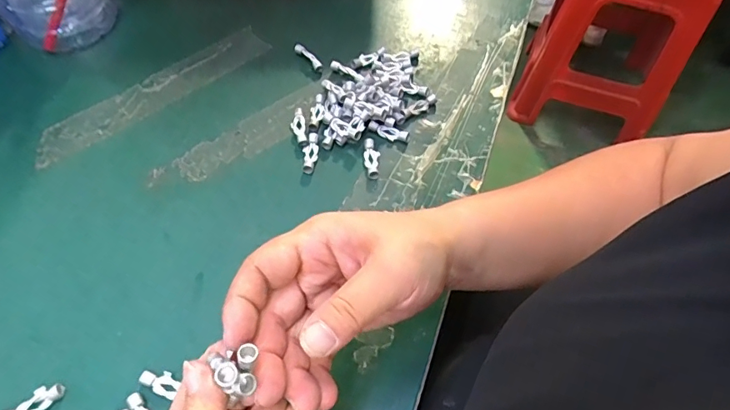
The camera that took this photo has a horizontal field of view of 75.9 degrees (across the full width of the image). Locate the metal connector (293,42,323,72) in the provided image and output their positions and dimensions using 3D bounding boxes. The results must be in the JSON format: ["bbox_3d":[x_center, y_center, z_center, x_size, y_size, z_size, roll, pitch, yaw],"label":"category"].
[{"bbox_3d":[-0.054,-0.143,0.453,0.008,0.010,0.041,-35,66,-21],"label":"metal connector"}]

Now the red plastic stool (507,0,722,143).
[{"bbox_3d":[0.693,-0.495,1.299,0.382,0.499,0.371,17,58,10],"label":"red plastic stool"}]

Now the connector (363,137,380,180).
[{"bbox_3d":[0.005,-0.039,0.392,0.013,0.007,0.038,3,58,-1],"label":"connector"}]

